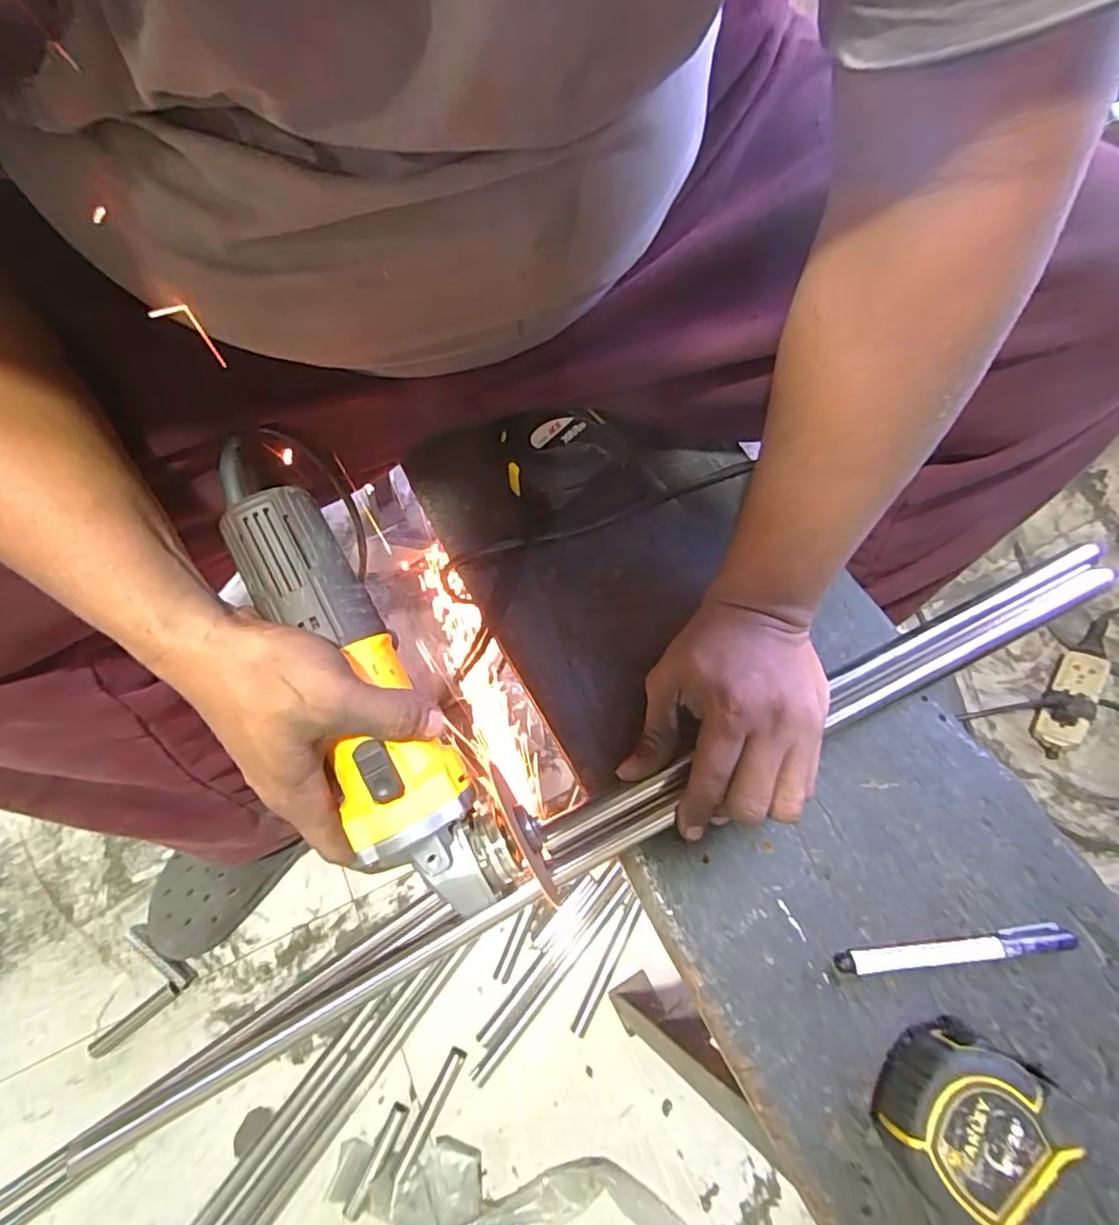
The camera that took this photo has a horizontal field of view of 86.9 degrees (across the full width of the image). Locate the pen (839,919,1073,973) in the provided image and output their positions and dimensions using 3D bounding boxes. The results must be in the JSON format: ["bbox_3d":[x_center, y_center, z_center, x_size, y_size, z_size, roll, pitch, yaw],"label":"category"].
[{"bbox_3d":[0.226,0.194,0.339,0.129,0.019,0.014,-7,68,-1],"label":"pen"}]

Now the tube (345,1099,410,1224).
[{"bbox_3d":[-0.193,0.577,0.623,0.016,0.018,0.101,25,70,9],"label":"tube"}]

